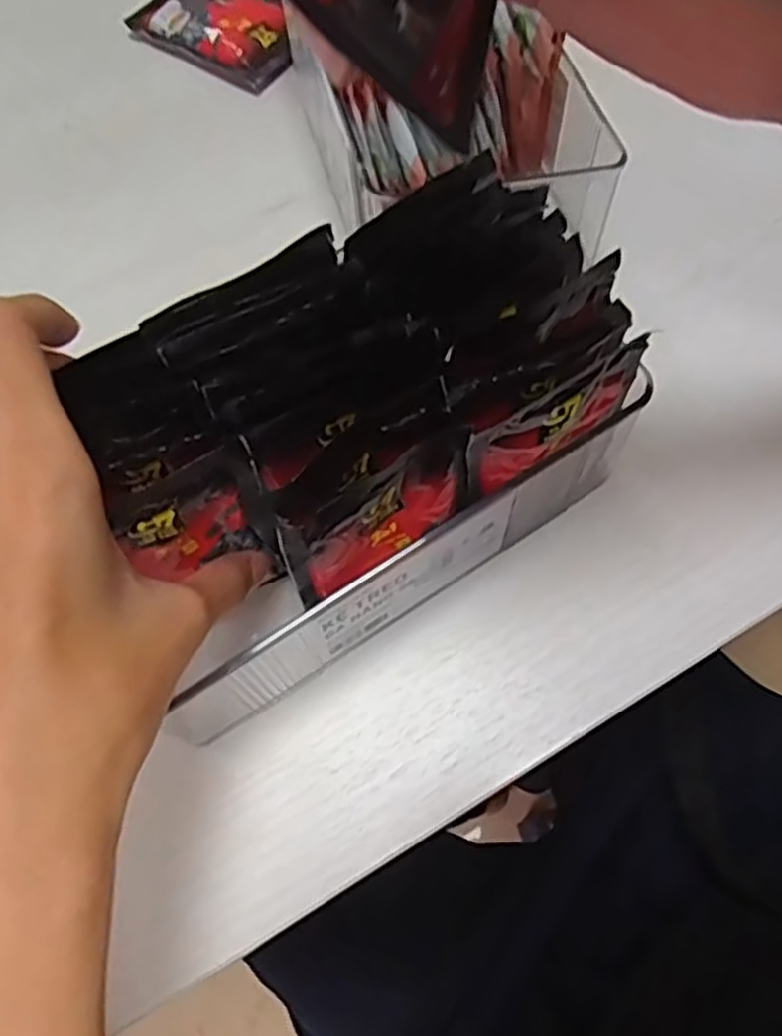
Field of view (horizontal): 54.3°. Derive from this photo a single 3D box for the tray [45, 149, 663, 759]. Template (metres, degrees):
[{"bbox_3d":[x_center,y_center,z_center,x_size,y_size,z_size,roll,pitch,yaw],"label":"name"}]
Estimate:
[{"bbox_3d":[-0.013,-0.022,0.275,0.187,0.104,0.106,-31,70,-10],"label":"tray"}]

